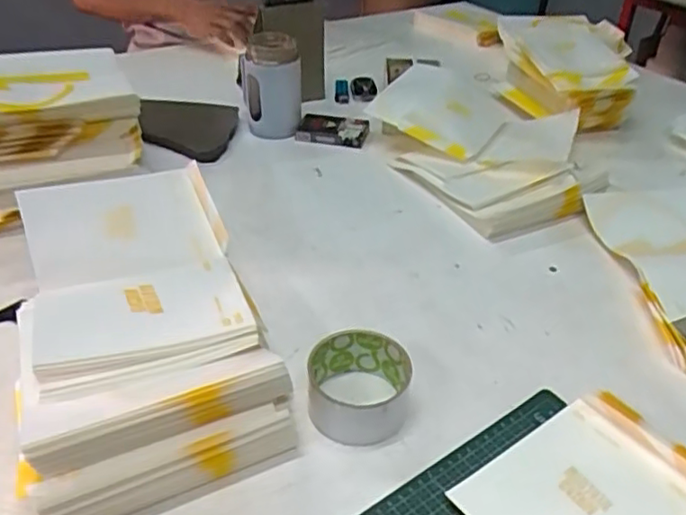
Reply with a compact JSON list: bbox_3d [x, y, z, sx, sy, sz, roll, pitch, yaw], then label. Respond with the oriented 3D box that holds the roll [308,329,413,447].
[{"bbox_3d":[0.014,0.105,0.506,0.081,0.048,0.080,1,37,-1],"label":"roll"}]

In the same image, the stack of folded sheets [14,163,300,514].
[{"bbox_3d":[-0.173,0.049,0.523,0.188,0.091,0.300,-15,40,-21],"label":"stack of folded sheets"}]

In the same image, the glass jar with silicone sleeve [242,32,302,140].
[{"bbox_3d":[-0.101,-0.241,0.888,0.076,0.120,0.067,-7,38,-13],"label":"glass jar with silicone sleeve"}]

